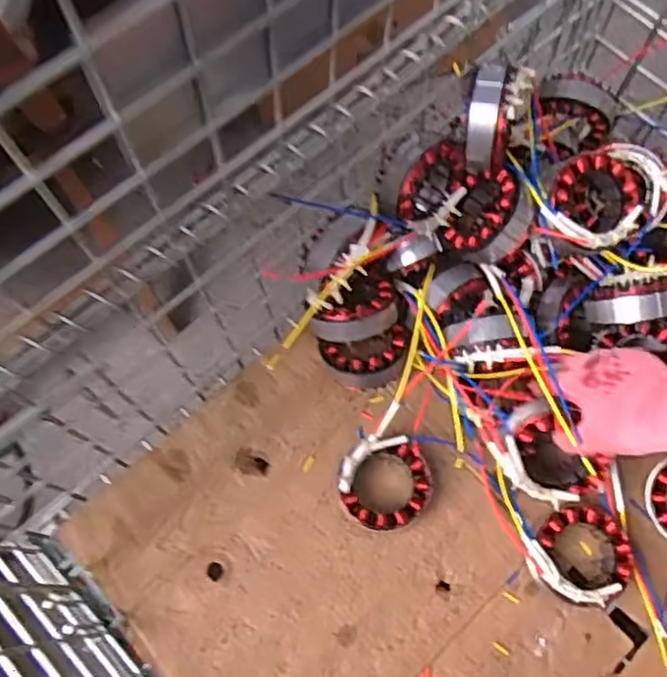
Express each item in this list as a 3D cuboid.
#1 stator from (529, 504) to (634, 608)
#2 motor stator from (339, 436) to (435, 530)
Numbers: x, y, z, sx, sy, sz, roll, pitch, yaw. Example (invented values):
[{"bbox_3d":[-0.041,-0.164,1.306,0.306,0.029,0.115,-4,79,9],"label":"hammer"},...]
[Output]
[{"bbox_3d":[0.220,0.195,0.608,0.082,0.046,0.089,0,69,1],"label":"stator"},{"bbox_3d":[0.050,0.138,0.638,0.089,0.042,0.084,3,69,2],"label":"motor stator"}]

